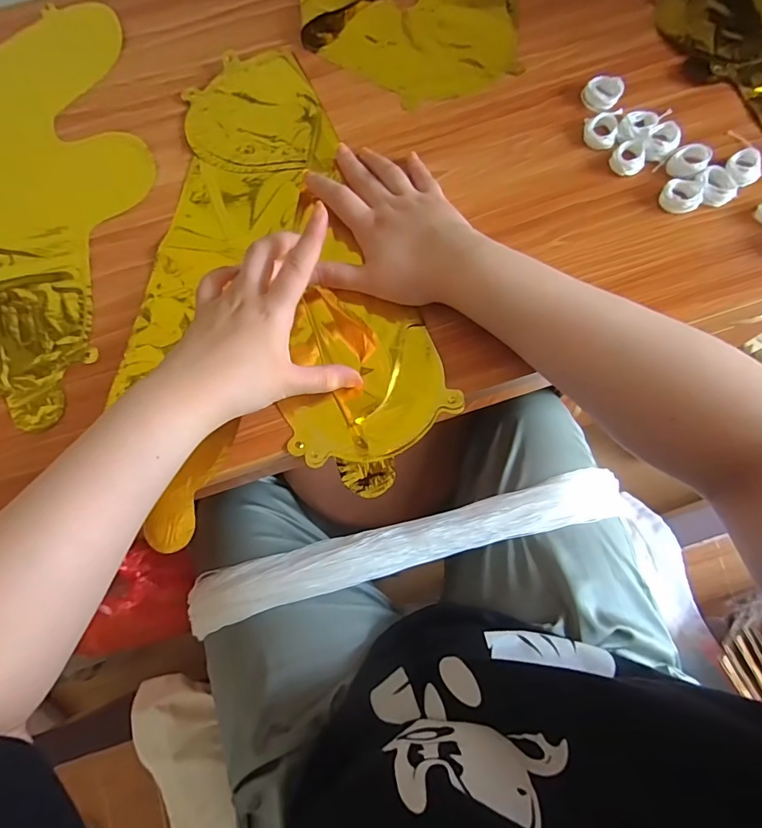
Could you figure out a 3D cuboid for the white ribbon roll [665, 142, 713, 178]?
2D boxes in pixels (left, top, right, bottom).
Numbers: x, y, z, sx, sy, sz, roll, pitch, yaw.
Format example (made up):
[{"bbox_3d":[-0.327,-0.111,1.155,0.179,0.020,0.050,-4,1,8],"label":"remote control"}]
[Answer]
[{"bbox_3d":[0.259,-0.214,0.401,0.029,0.015,0.026,32,77,10],"label":"white ribbon roll"}]

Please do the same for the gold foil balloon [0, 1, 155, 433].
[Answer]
[{"bbox_3d":[-0.303,-0.194,0.421,0.192,0.008,0.407,-18,74,-3],"label":"gold foil balloon"}]

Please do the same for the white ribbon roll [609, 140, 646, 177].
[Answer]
[{"bbox_3d":[0.211,-0.218,0.407,0.029,0.008,0.029,0,74,2],"label":"white ribbon roll"}]

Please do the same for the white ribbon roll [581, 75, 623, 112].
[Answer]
[{"bbox_3d":[0.197,-0.287,0.426,0.032,0.013,0.031,0,74,2],"label":"white ribbon roll"}]

